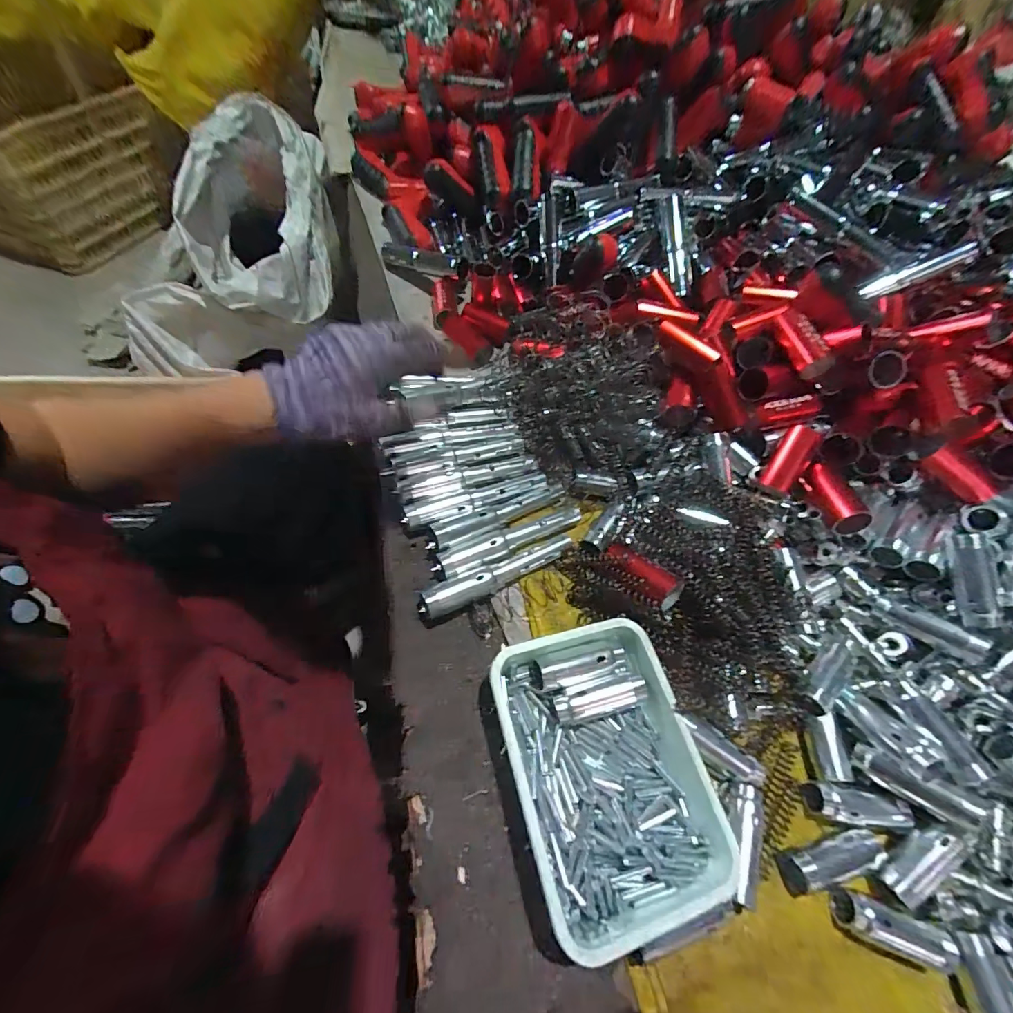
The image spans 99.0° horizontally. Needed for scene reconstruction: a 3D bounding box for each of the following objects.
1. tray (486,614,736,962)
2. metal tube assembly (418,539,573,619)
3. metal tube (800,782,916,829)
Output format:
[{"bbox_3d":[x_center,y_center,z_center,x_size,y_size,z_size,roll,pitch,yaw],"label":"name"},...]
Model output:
[{"bbox_3d":[0.068,0.178,0.298,0.134,0.035,0.180,-11,62,-16],"label":"tray"},{"bbox_3d":[-0.005,0.058,0.365,0.141,0.027,0.021,-20,65,-20],"label":"metal tube assembly"},{"bbox_3d":[0.260,0.220,0.318,0.075,0.017,0.023,11,58,-3],"label":"metal tube"}]

